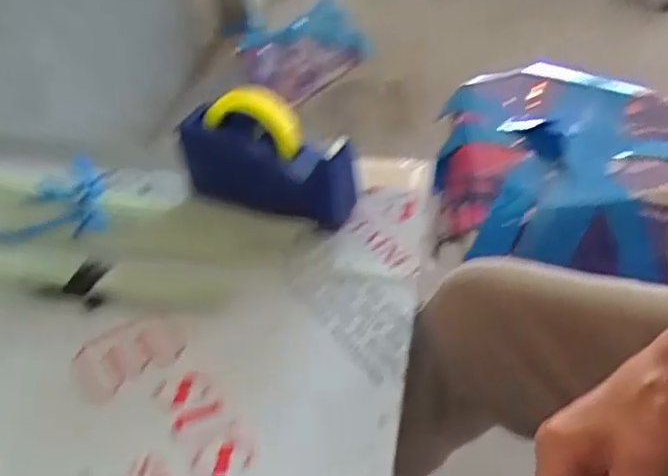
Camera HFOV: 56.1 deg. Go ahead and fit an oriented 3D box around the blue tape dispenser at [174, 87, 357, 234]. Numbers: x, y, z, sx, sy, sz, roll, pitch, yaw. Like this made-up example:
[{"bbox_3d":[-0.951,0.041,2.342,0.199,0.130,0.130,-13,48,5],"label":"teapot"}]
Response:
[{"bbox_3d":[-0.077,-0.095,0.707,0.198,0.123,0.085,22,51,24],"label":"blue tape dispenser"}]

